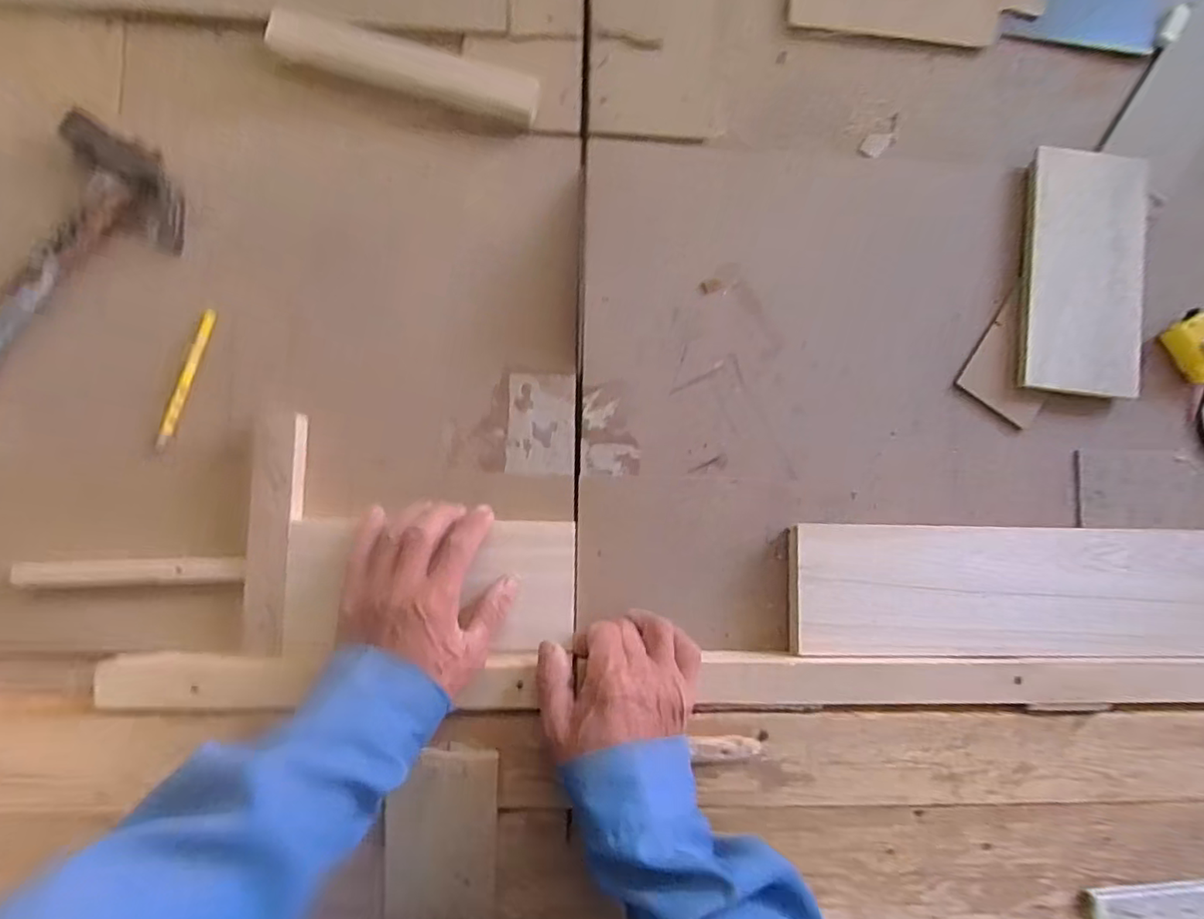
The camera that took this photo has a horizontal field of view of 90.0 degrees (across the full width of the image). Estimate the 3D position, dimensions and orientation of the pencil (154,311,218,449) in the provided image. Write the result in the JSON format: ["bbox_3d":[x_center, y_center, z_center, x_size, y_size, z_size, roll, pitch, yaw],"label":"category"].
[{"bbox_3d":[-0.331,-0.063,0.480,0.010,0.005,0.117,20,83,-27],"label":"pencil"}]

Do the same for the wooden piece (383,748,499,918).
[{"bbox_3d":[-0.118,0.281,0.445,0.079,0.012,0.129,2,87,-3],"label":"wooden piece"}]

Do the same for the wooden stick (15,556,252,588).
[{"bbox_3d":[-0.355,0.086,0.458,0.167,0.015,0.019,-1,88,-3],"label":"wooden stick"}]

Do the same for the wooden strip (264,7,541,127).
[{"bbox_3d":[-0.159,-0.326,0.497,0.216,0.013,0.044,13,85,-6],"label":"wooden strip"}]

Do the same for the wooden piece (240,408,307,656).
[{"bbox_3d":[-0.253,0.055,0.470,0.032,0.031,0.182,3,88,-3],"label":"wooden piece"}]

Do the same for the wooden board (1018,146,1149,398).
[{"bbox_3d":[0.393,-0.156,0.492,0.091,0.018,0.200,7,89,13],"label":"wooden board"}]

